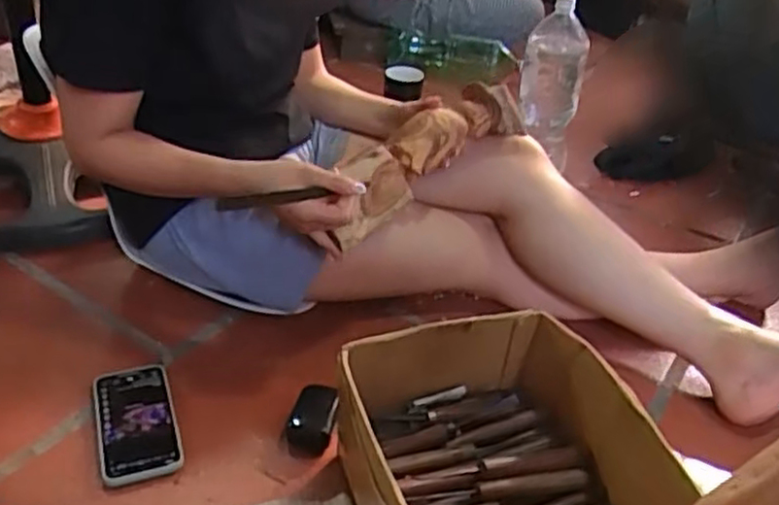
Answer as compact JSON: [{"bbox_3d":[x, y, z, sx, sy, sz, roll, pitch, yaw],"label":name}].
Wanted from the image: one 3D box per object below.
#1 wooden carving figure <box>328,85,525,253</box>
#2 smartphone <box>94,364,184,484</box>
[{"bbox_3d":[0.033,-0.117,0.879,0.288,0.076,0.084,-38,51,-23],"label":"wooden carving figure"},{"bbox_3d":[-0.272,0.180,0.782,0.079,0.012,0.155,-10,39,-19],"label":"smartphone"}]

